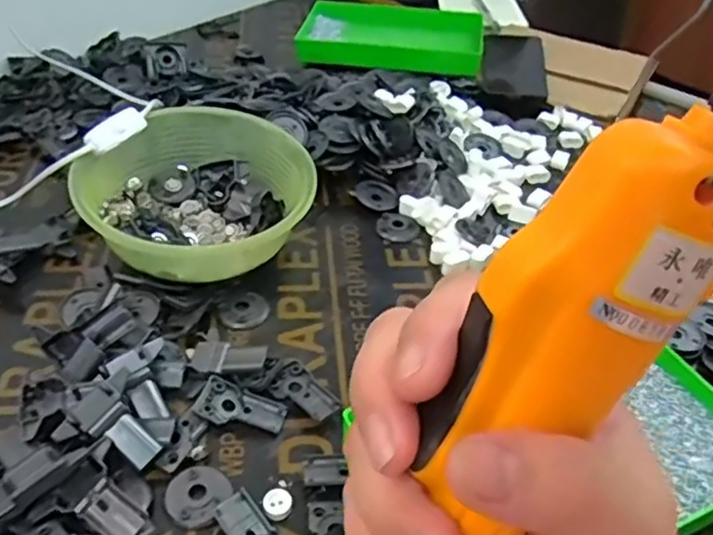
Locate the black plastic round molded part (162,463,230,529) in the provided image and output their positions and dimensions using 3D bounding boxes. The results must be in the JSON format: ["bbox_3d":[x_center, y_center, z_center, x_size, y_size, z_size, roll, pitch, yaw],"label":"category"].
[{"bbox_3d":[-0.099,0.140,0.414,0.037,0.009,0.038,3,40,-2],"label":"black plastic round molded part"}]

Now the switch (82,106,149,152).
[{"bbox_3d":[-0.200,-0.115,0.558,0.016,0.018,0.055,23,45,19],"label":"switch"}]

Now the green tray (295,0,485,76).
[{"bbox_3d":[0.042,-0.316,0.913,0.261,0.041,0.149,11,42,6],"label":"green tray"}]

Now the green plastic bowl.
[{"bbox_3d":[-0.143,-0.066,0.581,0.184,0.076,0.181,3,40,-2],"label":"green plastic bowl"}]

